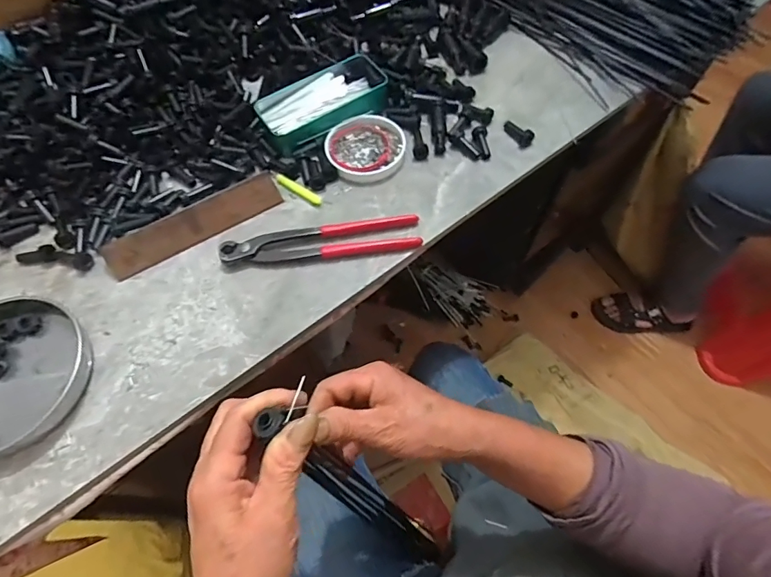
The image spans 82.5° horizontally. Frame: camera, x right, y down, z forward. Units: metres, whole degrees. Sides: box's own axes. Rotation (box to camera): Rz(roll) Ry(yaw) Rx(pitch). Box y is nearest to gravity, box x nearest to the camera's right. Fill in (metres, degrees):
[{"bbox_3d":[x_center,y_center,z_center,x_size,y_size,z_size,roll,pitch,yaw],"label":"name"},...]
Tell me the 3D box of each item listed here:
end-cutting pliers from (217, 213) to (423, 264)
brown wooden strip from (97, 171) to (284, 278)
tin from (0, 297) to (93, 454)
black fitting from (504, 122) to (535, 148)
[{"bbox_3d":[-0.063,-0.046,0.441,0.194,0.014,0.041,-10,62,-2],"label":"end-cutting pliers"},{"bbox_3d":[-0.194,-0.066,0.452,0.179,0.037,0.006,-29,26,-12],"label":"brown wooden strip"},{"bbox_3d":[-0.337,0.070,0.389,0.134,0.020,0.142,-1,62,2],"label":"tin"},{"bbox_3d":[0.150,-0.179,0.503,0.039,0.013,0.018,39,70,20],"label":"black fitting"}]

